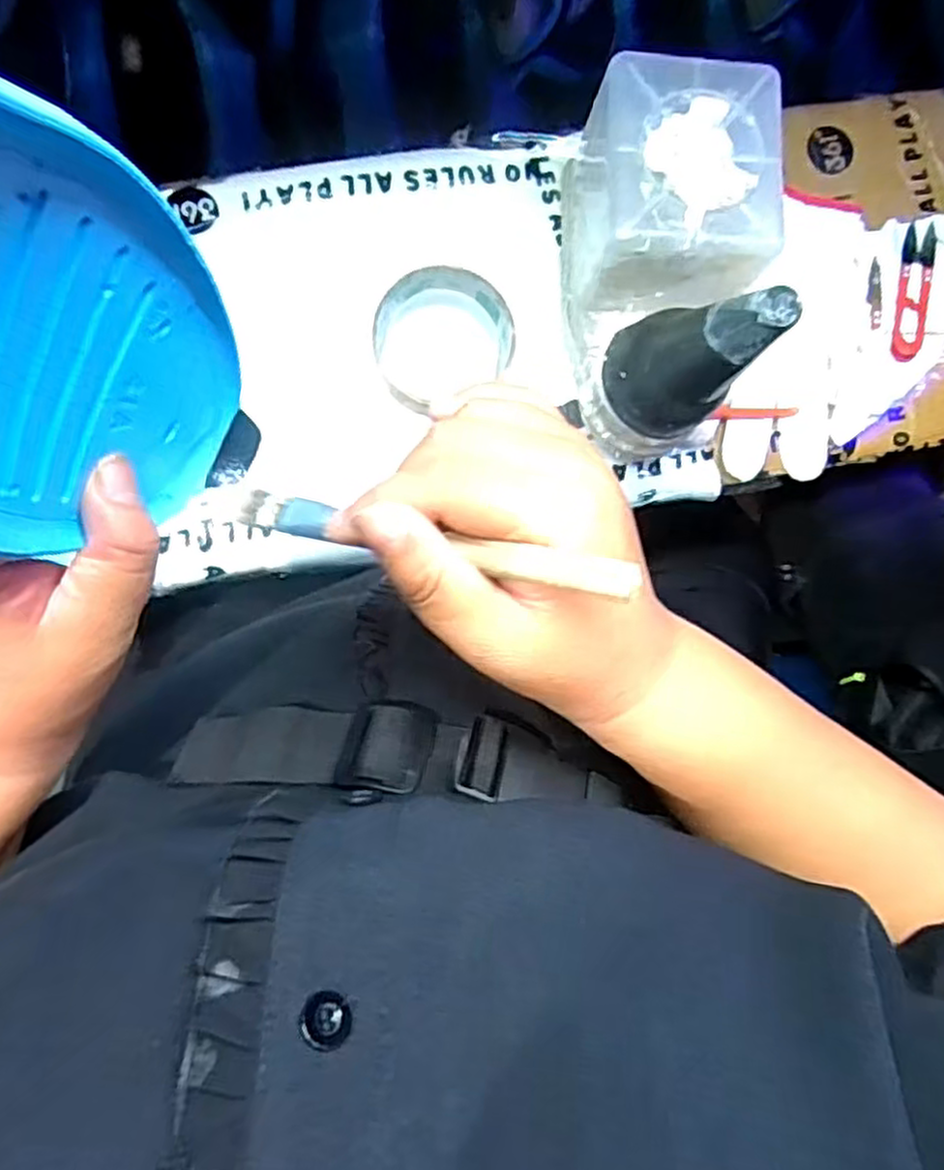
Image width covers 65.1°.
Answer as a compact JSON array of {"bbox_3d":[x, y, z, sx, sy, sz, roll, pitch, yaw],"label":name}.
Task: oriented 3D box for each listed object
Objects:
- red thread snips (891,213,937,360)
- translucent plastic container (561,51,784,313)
[{"bbox_3d":[0.301,-0.200,0.500,0.022,0.010,0.102,13,88,-7],"label":"red thread snips"},{"bbox_3d":[0.109,-0.222,0.435,0.097,0.112,0.119,3,89,-7],"label":"translucent plastic container"}]

